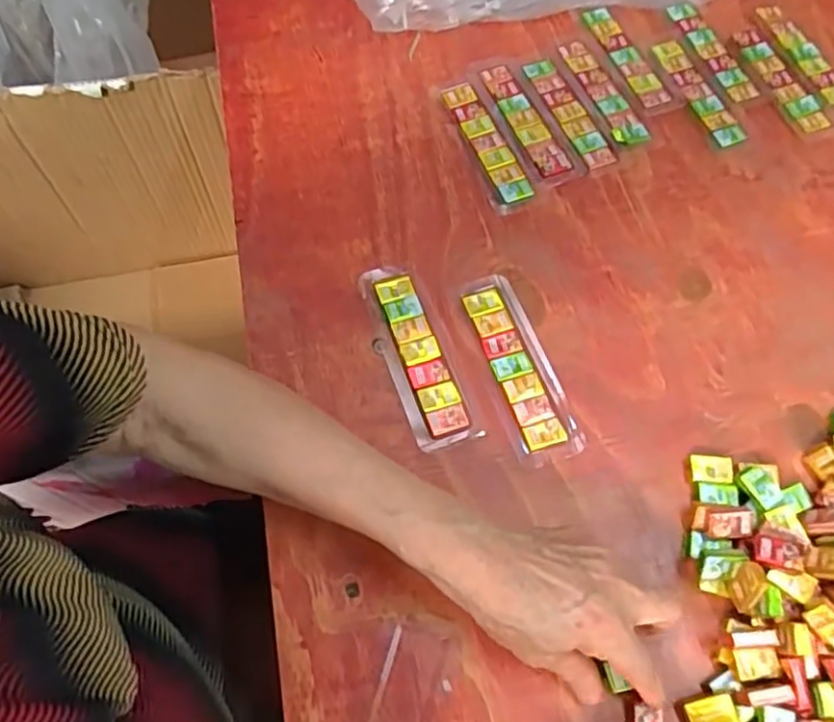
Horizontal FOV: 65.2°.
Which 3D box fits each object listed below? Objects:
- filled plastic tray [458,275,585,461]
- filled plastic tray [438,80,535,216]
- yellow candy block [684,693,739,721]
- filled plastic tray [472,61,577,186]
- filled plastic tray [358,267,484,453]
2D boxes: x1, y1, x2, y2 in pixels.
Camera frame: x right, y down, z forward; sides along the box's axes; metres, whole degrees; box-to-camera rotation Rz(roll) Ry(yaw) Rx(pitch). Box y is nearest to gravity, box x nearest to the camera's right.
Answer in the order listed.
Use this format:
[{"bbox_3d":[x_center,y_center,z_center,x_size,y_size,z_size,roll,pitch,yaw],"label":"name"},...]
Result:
[{"bbox_3d":[0.068,0.003,0.441,0.040,0.009,0.134,-18,67,-10],"label":"filled plastic tray"},{"bbox_3d":[0.053,-0.174,0.519,0.033,0.009,0.127,-20,68,-11],"label":"filled plastic tray"},{"bbox_3d":[0.161,0.192,0.355,0.025,0.010,0.016,-20,67,8],"label":"yellow candy block"},{"bbox_3d":[0.087,-0.195,0.529,0.034,0.007,0.129,-20,68,-11],"label":"filled plastic tray"},{"bbox_3d":[-0.001,-0.005,0.441,0.039,0.011,0.133,-18,67,-10],"label":"filled plastic tray"}]

